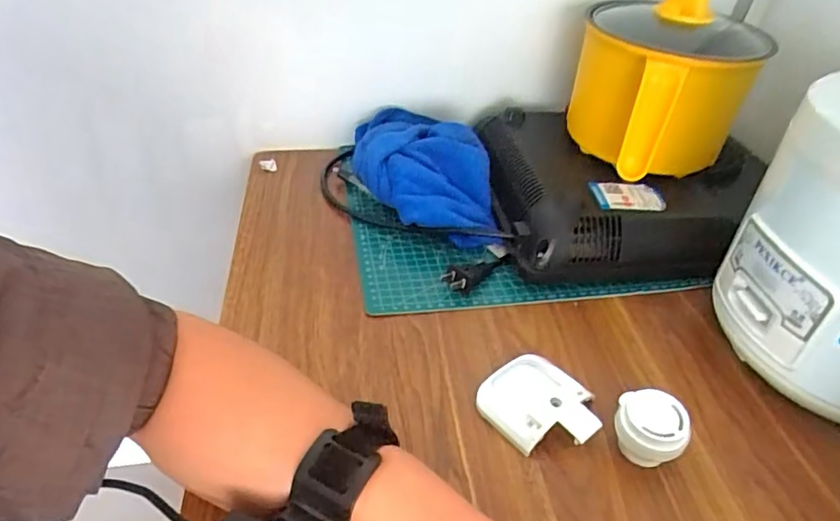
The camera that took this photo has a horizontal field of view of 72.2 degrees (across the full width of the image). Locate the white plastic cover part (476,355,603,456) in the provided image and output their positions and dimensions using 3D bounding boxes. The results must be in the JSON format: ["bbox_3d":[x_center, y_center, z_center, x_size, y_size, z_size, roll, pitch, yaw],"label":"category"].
[{"bbox_3d":[0.083,0.101,0.404,0.067,0.020,0.077,-25,48,-33],"label":"white plastic cover part"}]

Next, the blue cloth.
[{"bbox_3d":[0.000,-0.095,0.599,0.131,0.068,0.203,-1,39,-9],"label":"blue cloth"}]

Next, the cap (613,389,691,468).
[{"bbox_3d":[0.150,0.113,0.380,0.042,0.039,0.037,15,39,10],"label":"cap"}]

